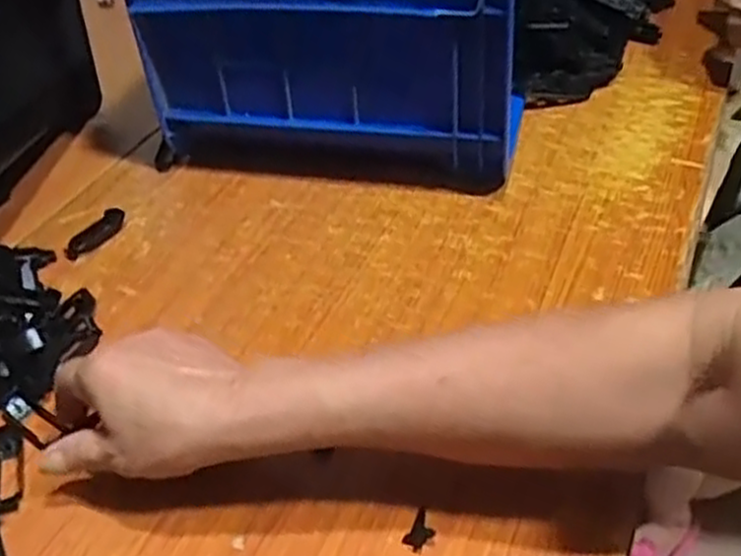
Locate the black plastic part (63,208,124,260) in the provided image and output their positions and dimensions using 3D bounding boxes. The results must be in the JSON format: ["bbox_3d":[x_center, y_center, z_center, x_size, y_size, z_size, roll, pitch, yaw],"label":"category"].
[{"bbox_3d":[-0.223,-0.036,0.624,0.016,0.012,0.057,19,46,25],"label":"black plastic part"}]

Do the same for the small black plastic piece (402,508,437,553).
[{"bbox_3d":[0.027,0.133,0.407,0.014,0.009,0.022,20,46,25],"label":"small black plastic piece"}]

